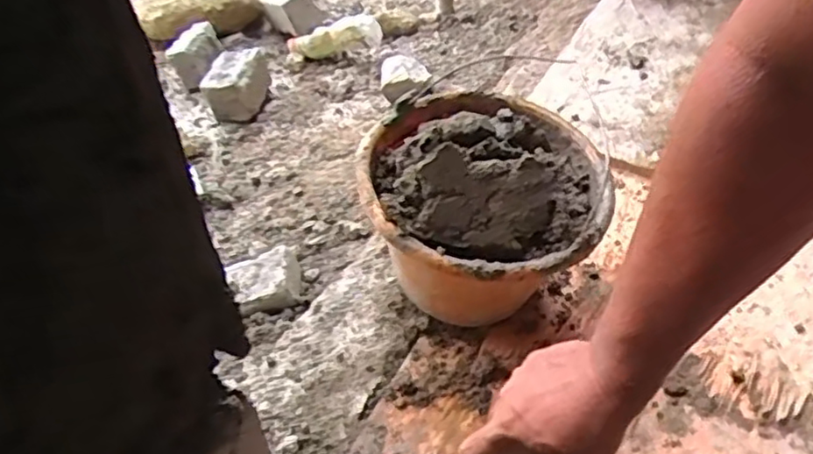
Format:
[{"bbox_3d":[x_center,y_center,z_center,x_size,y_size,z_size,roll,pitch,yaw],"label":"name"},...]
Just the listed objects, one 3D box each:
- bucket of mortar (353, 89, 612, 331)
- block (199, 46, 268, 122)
[{"bbox_3d":[0.078,-0.019,0.685,0.227,0.188,0.234,-2,43,2],"label":"bucket of mortar"},{"bbox_3d":[-0.294,-0.247,1.160,0.094,0.093,0.104,3,43,7],"label":"block"}]

